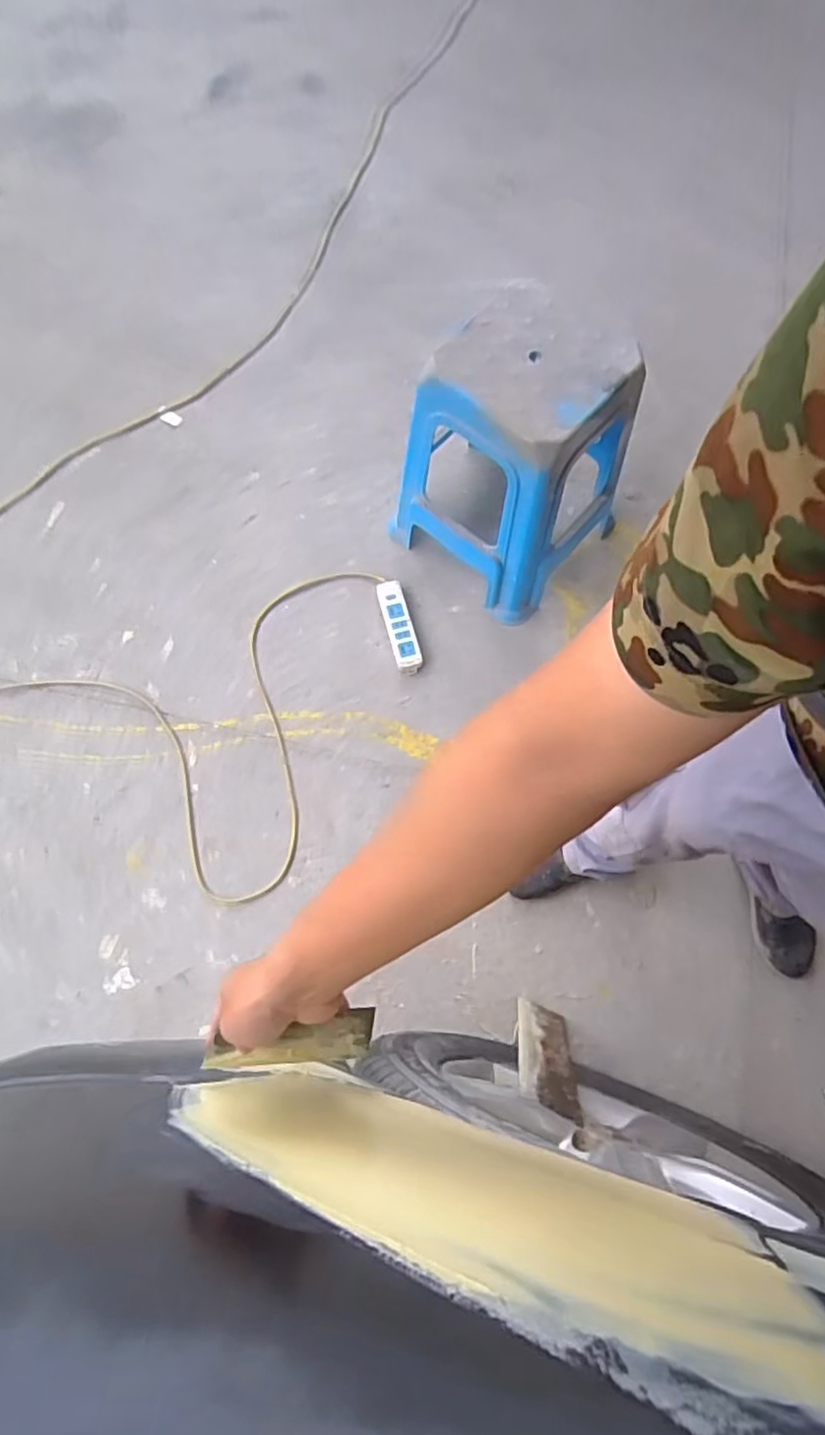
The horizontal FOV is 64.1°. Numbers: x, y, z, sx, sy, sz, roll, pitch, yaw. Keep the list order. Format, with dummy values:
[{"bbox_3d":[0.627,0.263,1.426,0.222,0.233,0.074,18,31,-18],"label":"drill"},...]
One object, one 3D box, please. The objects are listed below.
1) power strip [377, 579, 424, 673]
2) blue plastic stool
[{"bbox_3d":[-0.027,-0.194,1.408,0.058,0.049,0.209,-16,74,-4],"label":"power strip"},{"bbox_3d":[0.201,-0.495,1.281,0.365,0.453,0.359,38,76,11],"label":"blue plastic stool"}]

